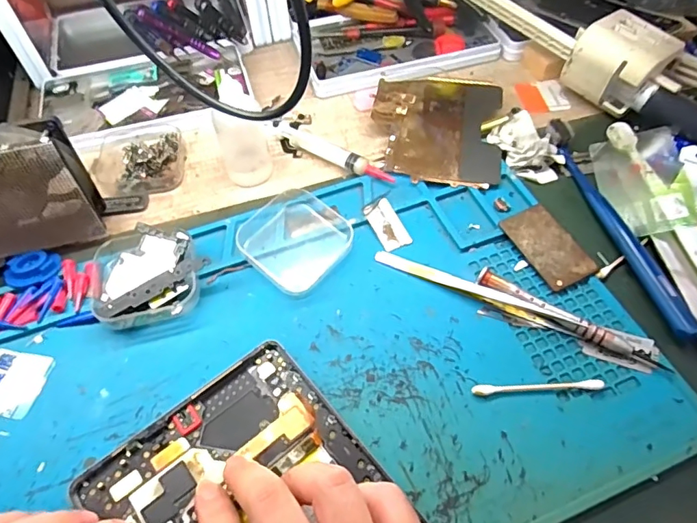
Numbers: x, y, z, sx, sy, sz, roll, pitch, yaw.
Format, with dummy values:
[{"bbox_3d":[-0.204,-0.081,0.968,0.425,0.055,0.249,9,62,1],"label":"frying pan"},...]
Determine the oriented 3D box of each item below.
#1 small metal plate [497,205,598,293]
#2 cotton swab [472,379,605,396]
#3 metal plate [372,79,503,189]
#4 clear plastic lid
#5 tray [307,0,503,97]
[{"bbox_3d":[0.132,-0.010,0.329,0.035,0.005,0.060,-25,58,-14],"label":"small metal plate"},{"bbox_3d":[0.105,0.070,0.276,0.071,0.004,0.006,-2,55,0],"label":"cotton swab"},{"bbox_3d":[0.069,-0.105,0.393,0.100,0.006,0.108,7,56,7],"label":"metal plate"},{"bbox_3d":[-0.037,-0.018,0.340,0.070,0.009,0.069,34,63,22],"label":"clear plastic lid"},{"bbox_3d":[0.038,-0.247,0.485,0.182,0.044,0.197,-11,56,-6],"label":"tray"}]

